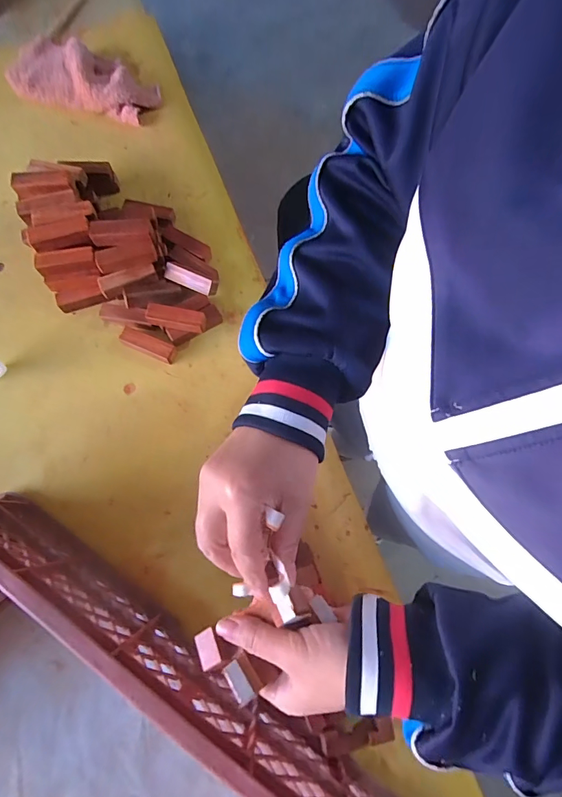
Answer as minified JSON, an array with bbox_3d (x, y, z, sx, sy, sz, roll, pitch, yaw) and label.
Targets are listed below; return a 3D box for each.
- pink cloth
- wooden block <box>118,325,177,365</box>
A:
[{"bbox_3d":[-0.332,-0.535,0.696,0.248,0.044,0.127,25,75,6],"label":"pink cloth"},{"bbox_3d":[-0.181,-0.074,0.572,0.072,0.023,0.024,21,74,5],"label":"wooden block"}]

